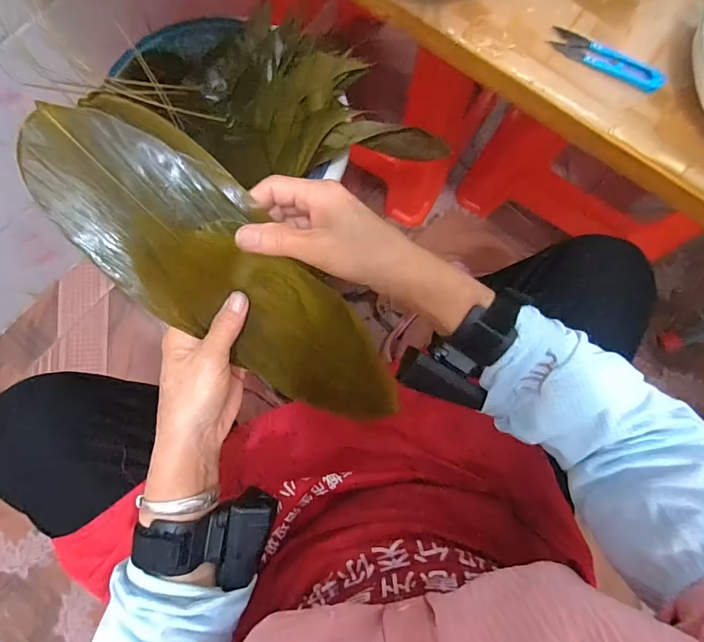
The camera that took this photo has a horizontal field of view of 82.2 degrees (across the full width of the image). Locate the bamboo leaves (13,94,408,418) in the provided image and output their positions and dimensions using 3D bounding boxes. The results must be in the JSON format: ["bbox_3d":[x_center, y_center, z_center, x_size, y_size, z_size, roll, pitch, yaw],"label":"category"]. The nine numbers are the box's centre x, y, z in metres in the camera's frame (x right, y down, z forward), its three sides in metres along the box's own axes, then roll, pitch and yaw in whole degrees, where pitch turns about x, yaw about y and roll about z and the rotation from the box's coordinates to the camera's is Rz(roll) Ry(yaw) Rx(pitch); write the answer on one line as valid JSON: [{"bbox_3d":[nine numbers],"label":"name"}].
[{"bbox_3d":[-0.073,-0.018,0.313,0.329,0.022,0.101,43,79,-29],"label":"bamboo leaves"}]

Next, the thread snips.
[{"bbox_3d":[0.221,-0.228,0.347,0.099,0.016,0.020,30,80,1],"label":"thread snips"}]

